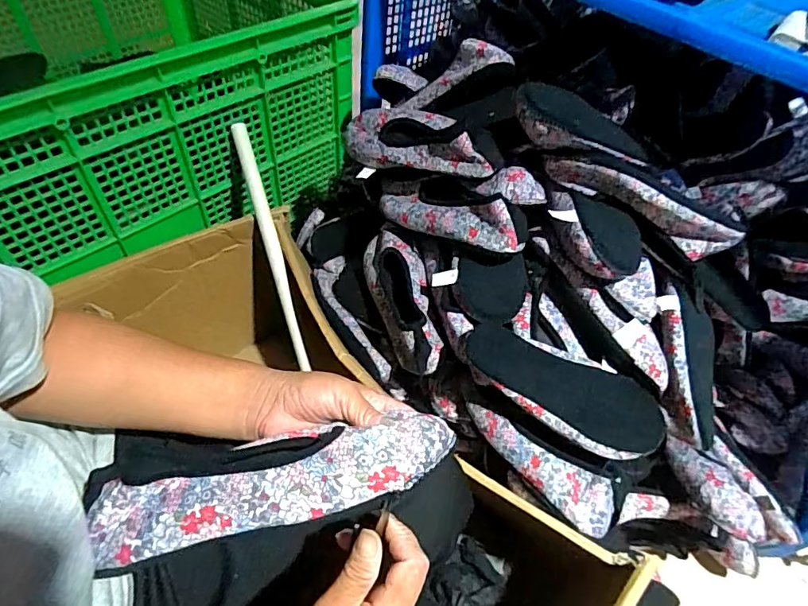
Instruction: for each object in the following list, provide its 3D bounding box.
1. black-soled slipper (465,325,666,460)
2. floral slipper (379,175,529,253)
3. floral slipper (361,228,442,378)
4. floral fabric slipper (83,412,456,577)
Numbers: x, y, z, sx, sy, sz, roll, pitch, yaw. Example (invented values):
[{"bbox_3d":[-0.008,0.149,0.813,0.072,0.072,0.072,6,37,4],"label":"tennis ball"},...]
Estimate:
[{"bbox_3d":[0.184,0.107,0.599,0.242,0.055,0.095,25,68,-1],"label":"black-soled slipper"},{"bbox_3d":[0.055,-0.131,0.678,0.078,0.061,0.245,-33,41,-28],"label":"floral slipper"},{"bbox_3d":[-0.005,-0.017,0.686,0.080,0.062,0.242,-6,51,-10],"label":"floral slipper"},{"bbox_3d":[-0.088,0.119,0.342,0.242,0.030,0.074,-9,51,-4],"label":"floral fabric slipper"}]

